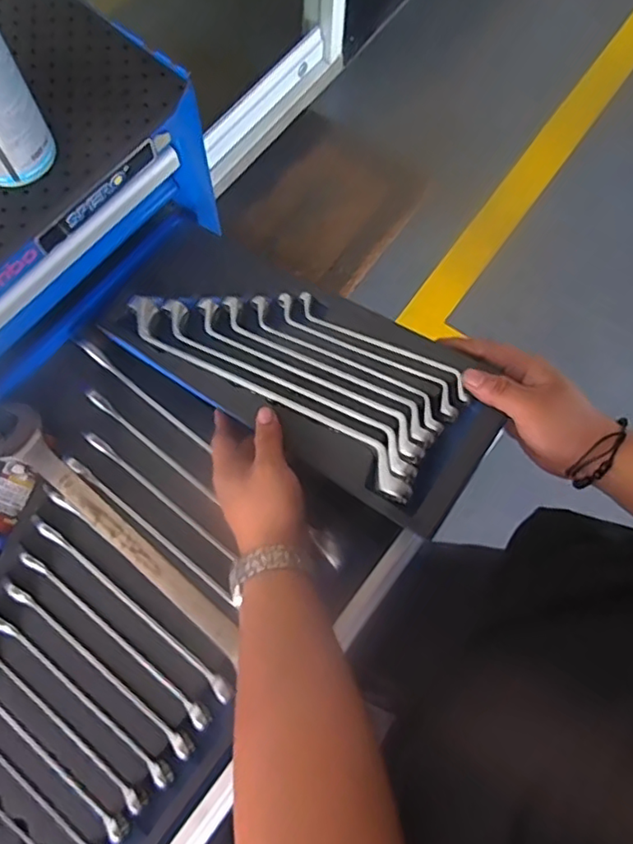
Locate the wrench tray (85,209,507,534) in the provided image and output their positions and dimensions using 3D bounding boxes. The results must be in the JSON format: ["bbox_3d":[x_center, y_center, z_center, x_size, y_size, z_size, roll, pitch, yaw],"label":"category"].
[{"bbox_3d":[-0.023,-0.057,0.527,0.367,0.042,0.141,33,73,20],"label":"wrench tray"}]

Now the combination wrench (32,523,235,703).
[{"bbox_3d":[-0.162,0.161,0.517,0.232,0.021,0.014,38,74,11],"label":"combination wrench"}]

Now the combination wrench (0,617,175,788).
[{"bbox_3d":[-0.200,0.233,0.498,0.203,0.024,0.014,36,74,11],"label":"combination wrench"}]

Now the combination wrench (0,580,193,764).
[{"bbox_3d":[-0.188,0.209,0.507,0.215,0.026,0.013,38,74,11],"label":"combination wrench"}]

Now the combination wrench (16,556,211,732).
[{"bbox_3d":[-0.176,0.187,0.510,0.218,0.023,0.014,37,74,11],"label":"combination wrench"}]

